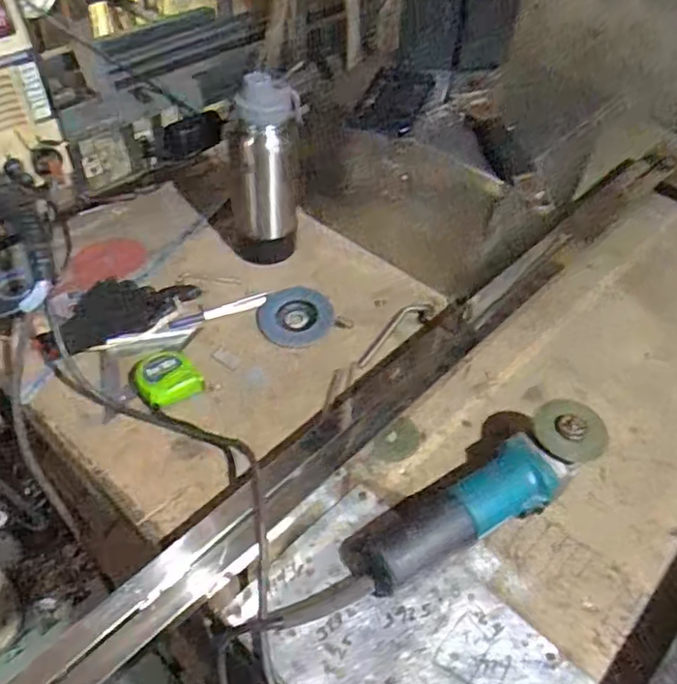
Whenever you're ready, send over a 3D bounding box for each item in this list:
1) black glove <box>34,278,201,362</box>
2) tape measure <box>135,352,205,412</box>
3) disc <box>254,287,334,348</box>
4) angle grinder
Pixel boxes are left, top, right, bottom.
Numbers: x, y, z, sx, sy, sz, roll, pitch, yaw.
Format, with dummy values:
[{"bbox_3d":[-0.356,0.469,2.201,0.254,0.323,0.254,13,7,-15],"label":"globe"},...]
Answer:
[{"bbox_3d":[-0.285,-0.042,0.816,0.202,0.027,0.109,-17,51,-19],"label":"black glove"},{"bbox_3d":[-0.200,0.045,0.734,0.066,0.033,0.058,-26,54,-25],"label":"tape measure"},{"bbox_3d":[-0.057,-0.038,0.830,0.097,0.012,0.092,2,48,-2],"label":"disc"},{"bbox_3d":[0.141,0.155,0.623,0.276,0.091,0.076,-23,53,-23],"label":"angle grinder"}]

